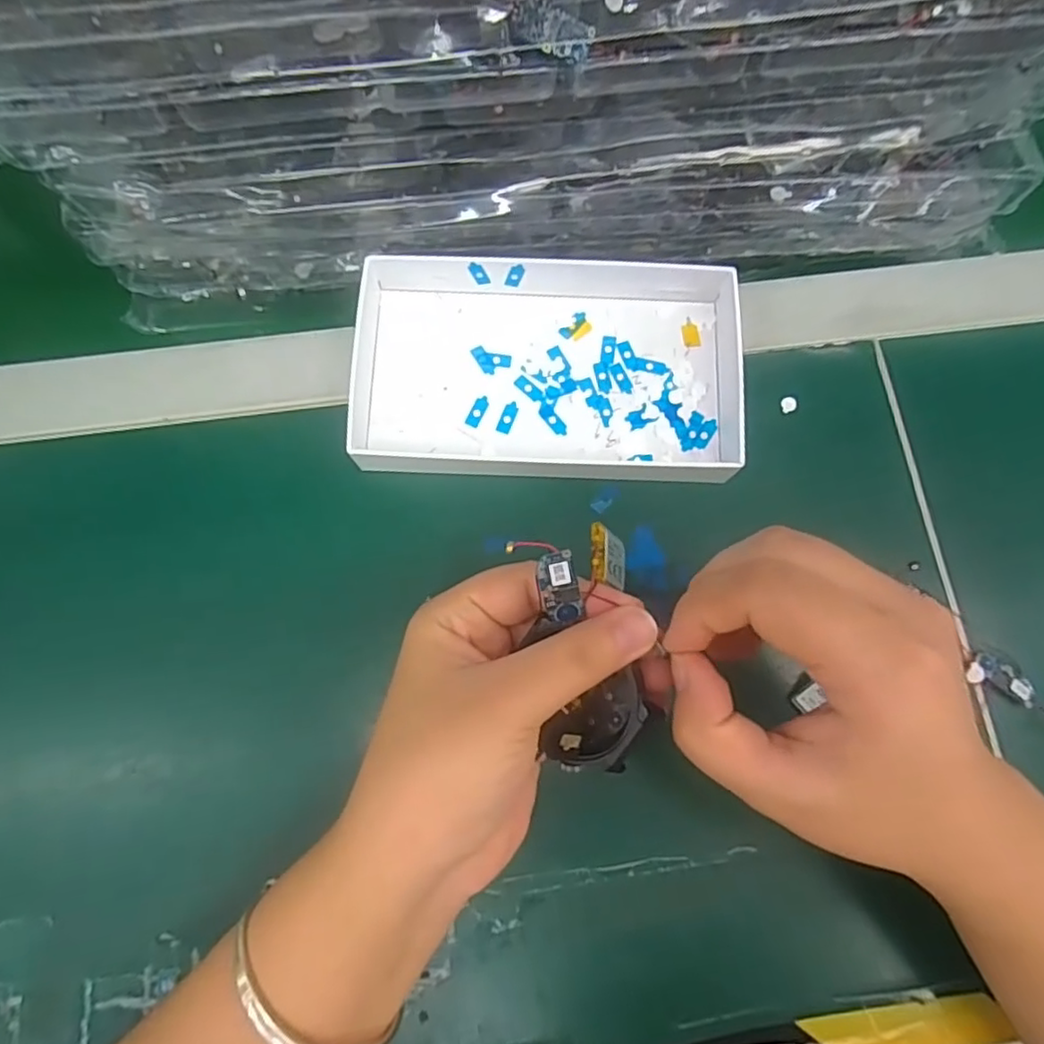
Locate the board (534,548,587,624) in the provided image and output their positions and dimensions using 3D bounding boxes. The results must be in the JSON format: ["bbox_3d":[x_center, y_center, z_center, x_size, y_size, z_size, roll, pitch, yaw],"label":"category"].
[{"bbox_3d":[0.013,0.021,0.206,0.012,0.004,0.027,-17,118,-5],"label":"board"}]

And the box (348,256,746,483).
[{"bbox_3d":[0.013,-0.075,0.301,0.175,0.026,0.104,2,76,0],"label":"box"}]

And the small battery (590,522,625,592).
[{"bbox_3d":[0.031,0.013,0.225,0.006,0.022,0.023,-11,70,28],"label":"small battery"}]

